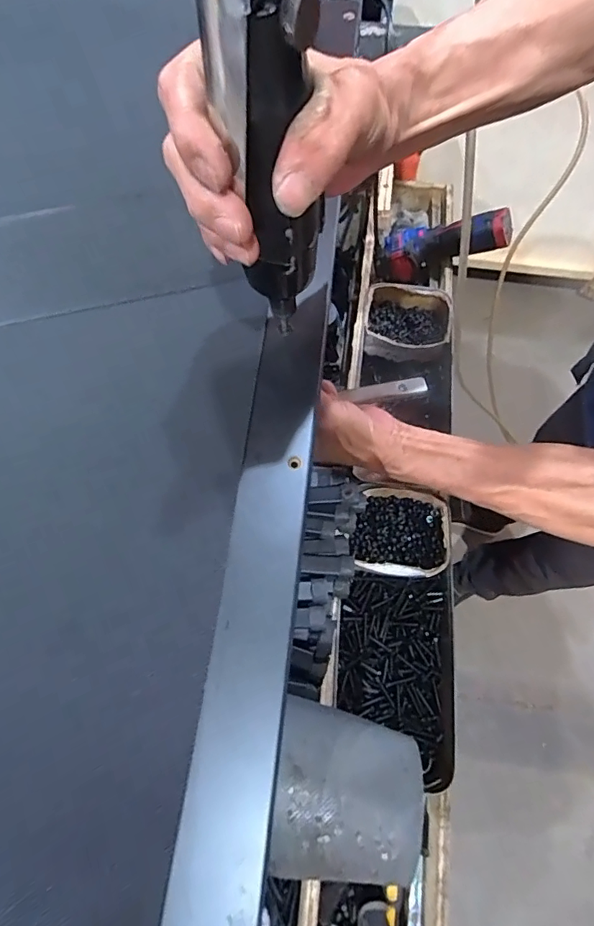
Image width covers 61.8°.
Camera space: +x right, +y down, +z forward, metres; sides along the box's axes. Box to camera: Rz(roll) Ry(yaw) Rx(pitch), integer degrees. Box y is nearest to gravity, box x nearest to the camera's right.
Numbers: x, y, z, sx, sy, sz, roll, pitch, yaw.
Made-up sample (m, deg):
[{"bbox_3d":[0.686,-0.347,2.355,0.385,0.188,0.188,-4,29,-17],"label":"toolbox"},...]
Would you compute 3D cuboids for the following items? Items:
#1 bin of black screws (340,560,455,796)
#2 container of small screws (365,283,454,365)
[{"bbox_3d":[0.110,0.227,0.552,0.128,0.064,0.205,4,67,2],"label":"bin of black screws"},{"bbox_3d":[0.161,-0.209,0.725,0.123,0.051,0.111,11,68,5],"label":"container of small screws"}]

